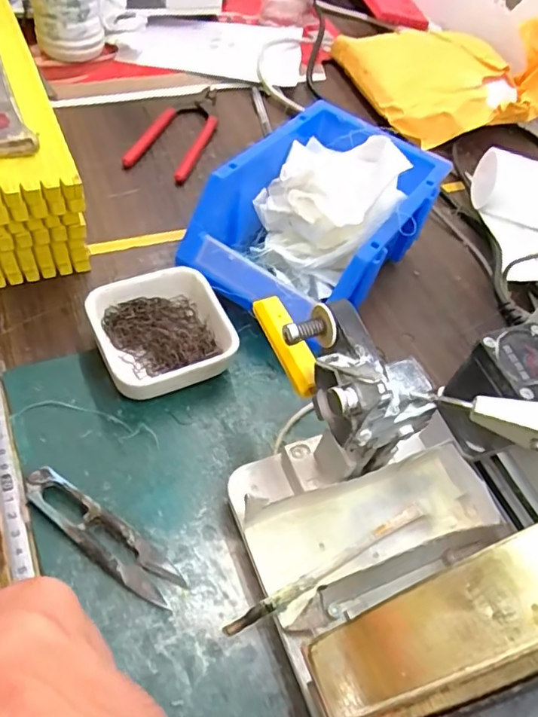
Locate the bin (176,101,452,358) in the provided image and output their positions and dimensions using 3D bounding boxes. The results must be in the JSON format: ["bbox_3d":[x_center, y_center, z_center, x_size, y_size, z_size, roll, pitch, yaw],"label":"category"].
[{"bbox_3d":[0.036,-0.104,0.400,0.125,0.080,0.181,34,56,14],"label":"bin"}]

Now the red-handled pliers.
[{"bbox_3d":[-0.082,-0.217,0.513,0.055,0.010,0.143,16,54,1],"label":"red-handled pliers"}]

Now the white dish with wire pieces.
[{"bbox_3d":[-0.068,-0.016,0.358,0.082,0.032,0.080,-17,60,-21],"label":"white dish with wire pieces"}]

